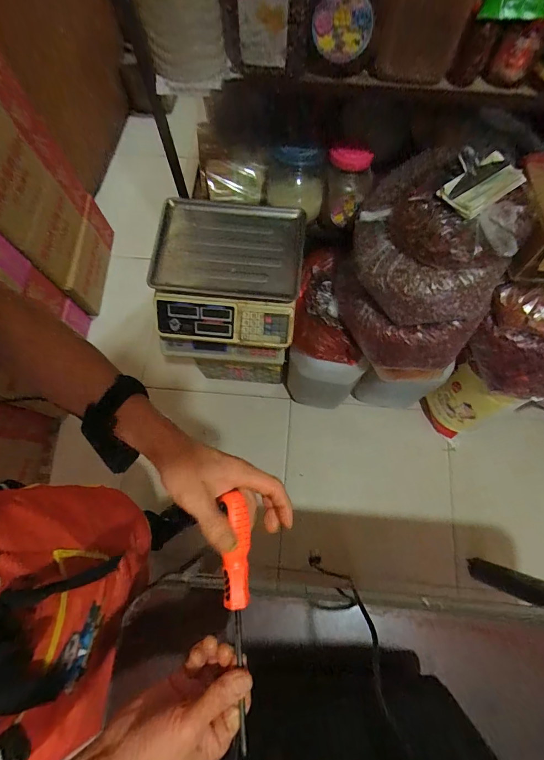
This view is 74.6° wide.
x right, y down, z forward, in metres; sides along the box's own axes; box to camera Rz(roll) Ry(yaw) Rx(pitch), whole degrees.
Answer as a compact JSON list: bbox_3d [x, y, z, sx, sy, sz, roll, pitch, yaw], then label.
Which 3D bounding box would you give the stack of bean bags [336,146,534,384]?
[{"bbox_3d":[0.323,-0.234,0.796,0.331,0.304,0.347,19,74,7],"label":"stack of bean bags"}]

